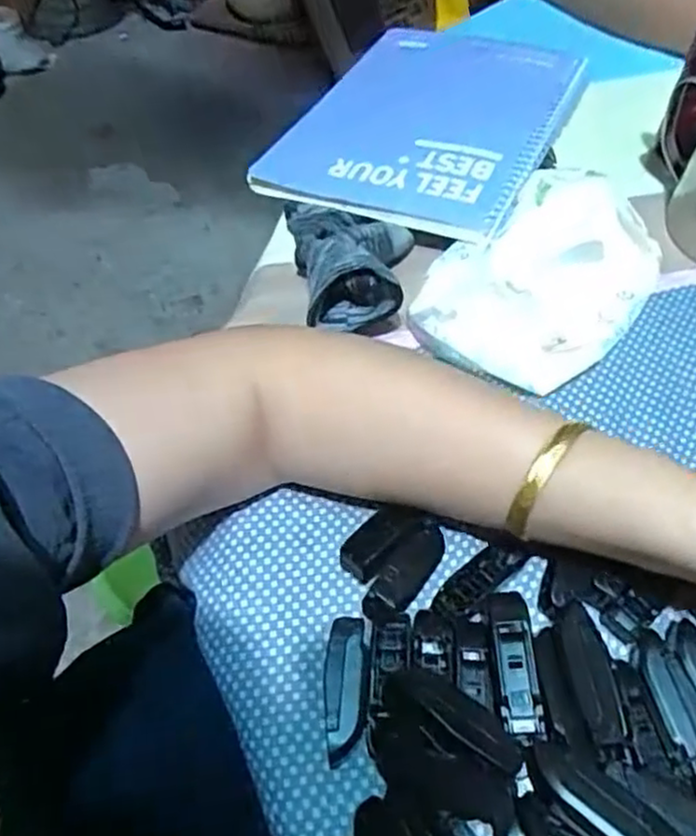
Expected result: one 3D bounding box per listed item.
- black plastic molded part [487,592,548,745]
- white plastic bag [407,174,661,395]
[{"bbox_3d":[0.066,0.097,0.275,0.015,0.006,0.057,0,54,1],"label":"black plastic molded part"},{"bbox_3d":[0.112,-0.085,0.402,0.112,0.039,0.155,31,61,21],"label":"white plastic bag"}]

